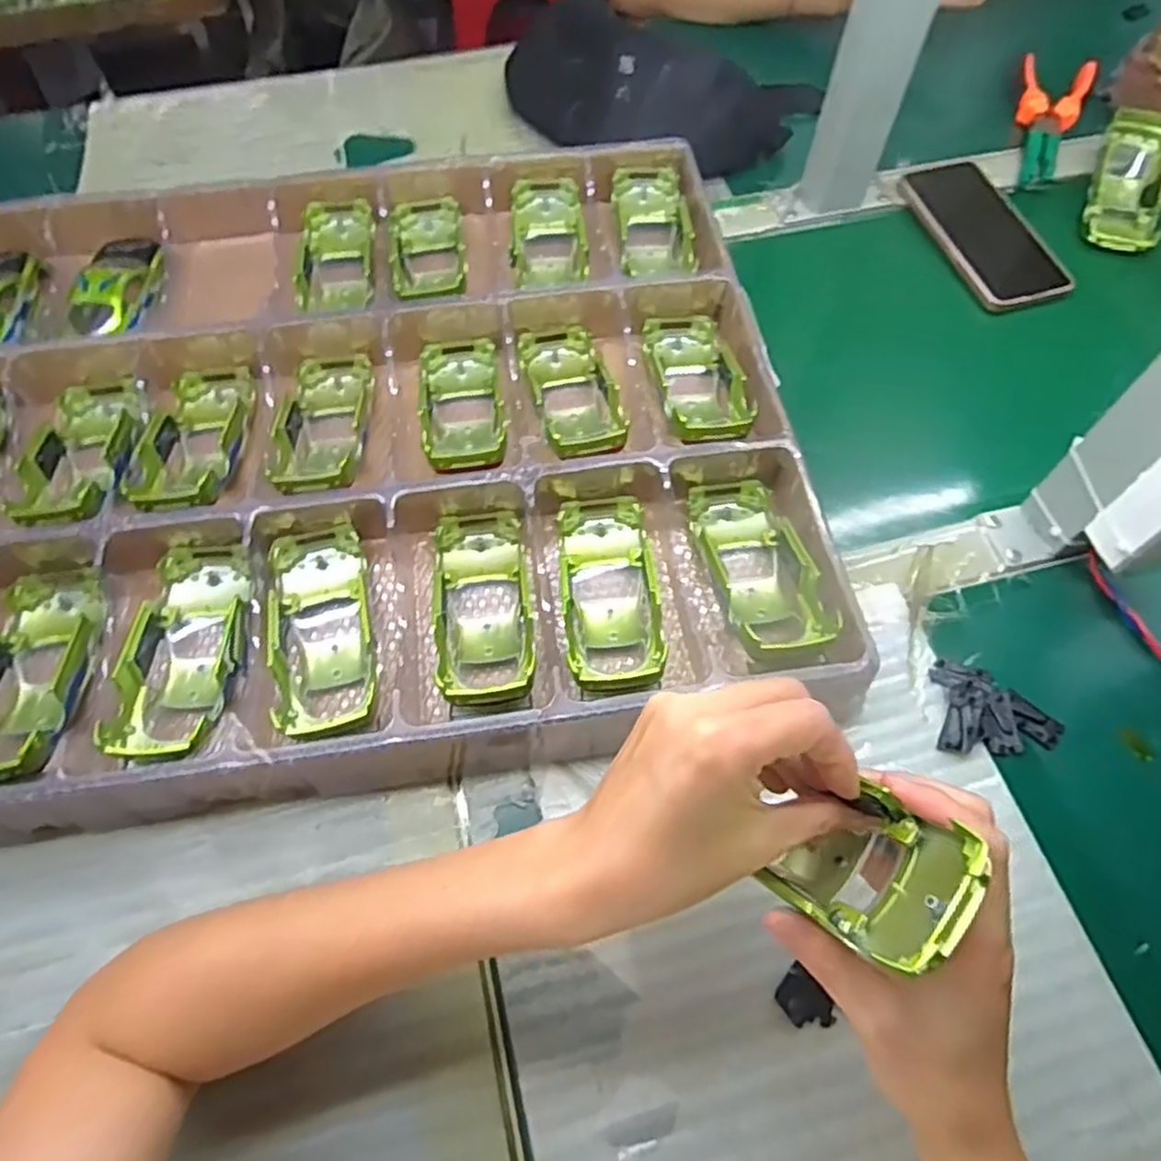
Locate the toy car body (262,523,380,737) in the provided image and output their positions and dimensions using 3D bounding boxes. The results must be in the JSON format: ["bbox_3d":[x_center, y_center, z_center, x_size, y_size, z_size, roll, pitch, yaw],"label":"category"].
[{"bbox_3d":[-0.142,0.027,0.411,0.058,0.040,0.135,-13,62,-7],"label":"toy car body"}]

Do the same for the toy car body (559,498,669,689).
[{"bbox_3d":[0.016,0.001,0.423,0.052,0.028,0.121,-3,62,-2],"label":"toy car body"}]

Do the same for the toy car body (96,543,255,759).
[{"bbox_3d":[-0.213,0.035,0.405,0.059,0.039,0.135,-4,62,-2],"label":"toy car body"}]

